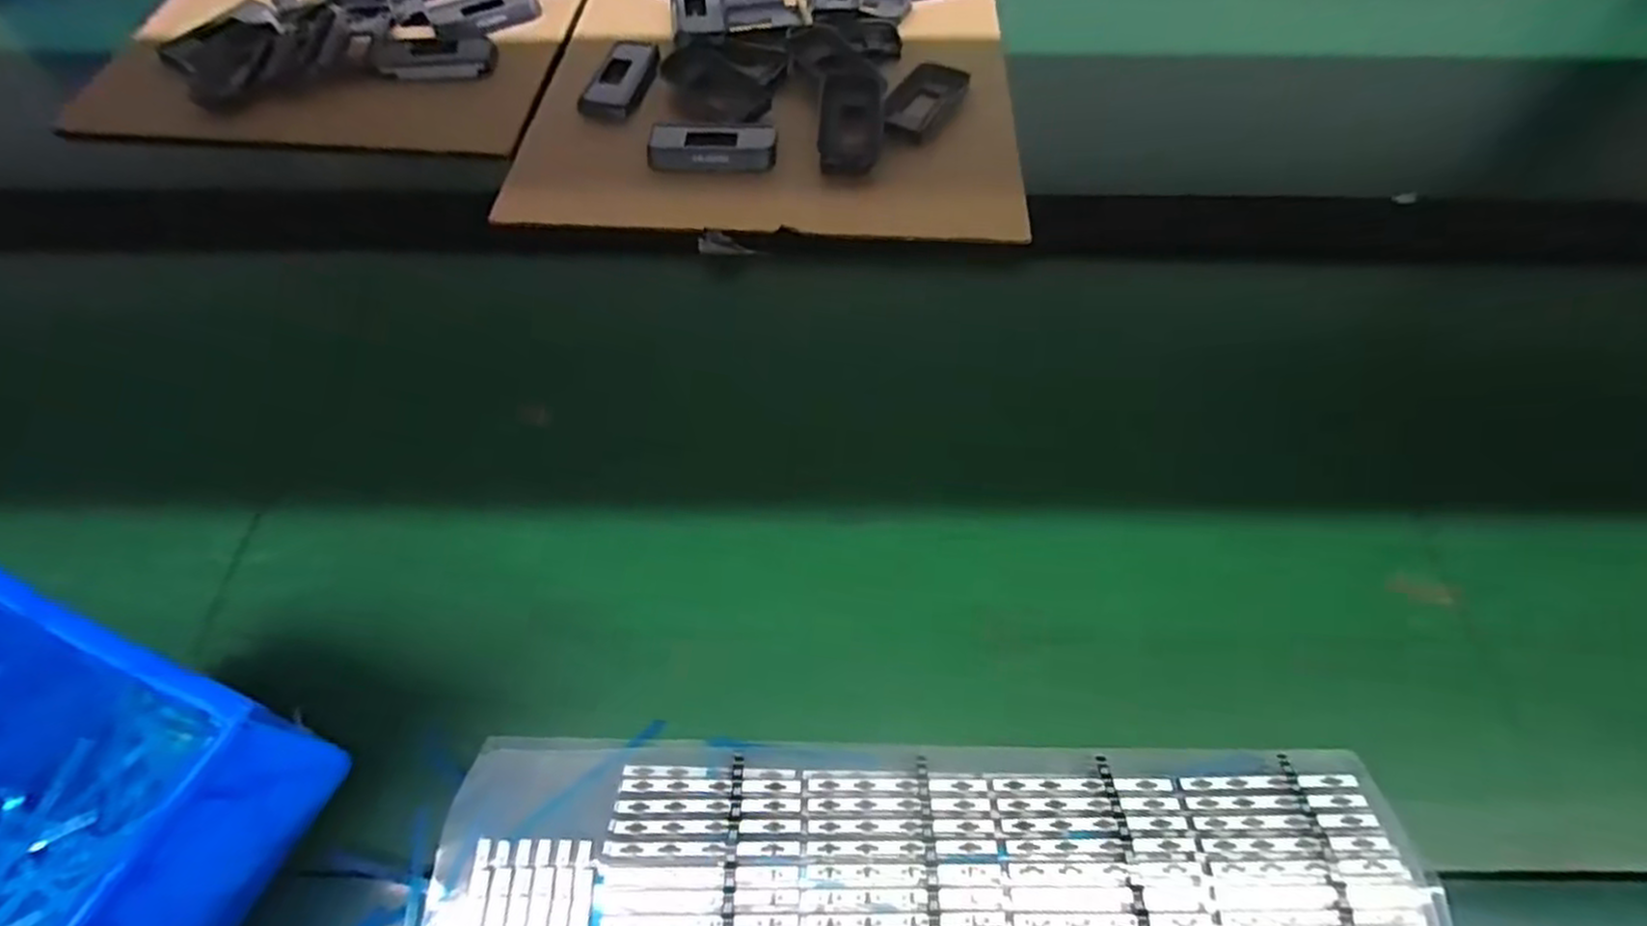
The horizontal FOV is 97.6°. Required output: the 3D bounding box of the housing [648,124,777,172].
[{"bbox_3d":[-0.066,-0.189,0.428,0.075,0.010,0.033,-3,58,-2],"label":"housing"}]

